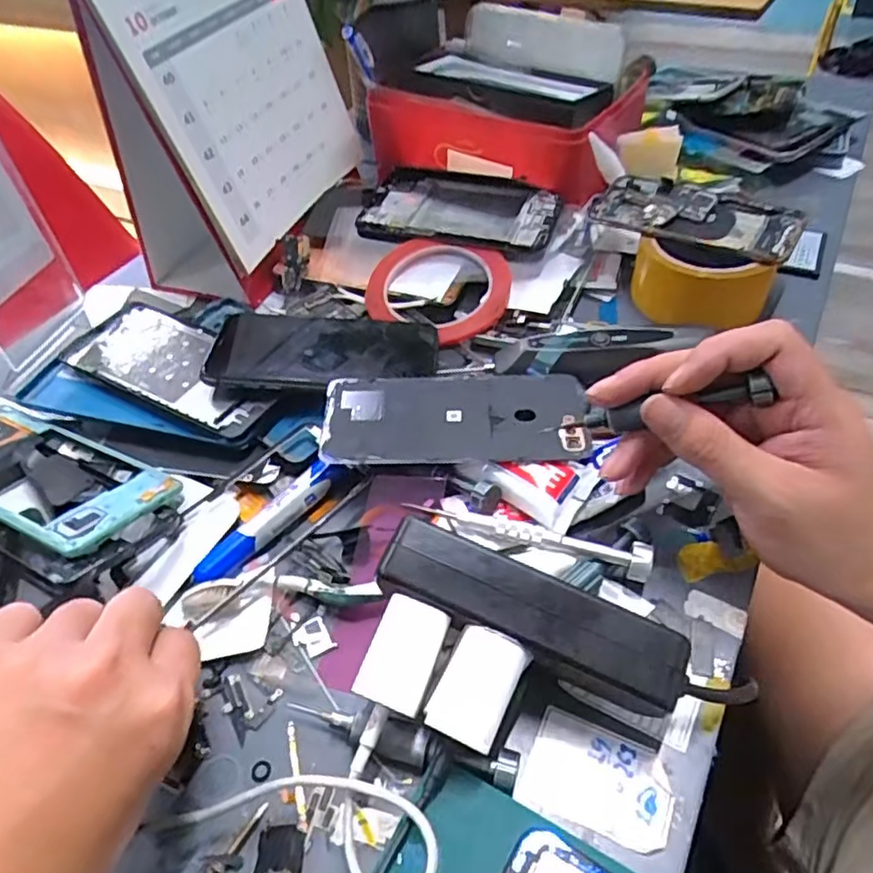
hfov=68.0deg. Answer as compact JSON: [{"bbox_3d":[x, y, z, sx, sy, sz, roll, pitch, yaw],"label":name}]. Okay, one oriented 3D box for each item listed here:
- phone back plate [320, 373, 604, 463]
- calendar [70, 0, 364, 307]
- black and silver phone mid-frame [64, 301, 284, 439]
[{"bbox_3d":[0.011,-0.013,0.378,0.150,0.006,0.073,1,46,4],"label":"phone back plate"},{"bbox_3d":[-0.163,-0.263,0.492,0.128,0.200,0.221,8,49,10],"label":"calendar"},{"bbox_3d":[-0.176,-0.051,0.441,0.168,0.014,0.071,22,54,20],"label":"black and silver phone mid-frame"}]

